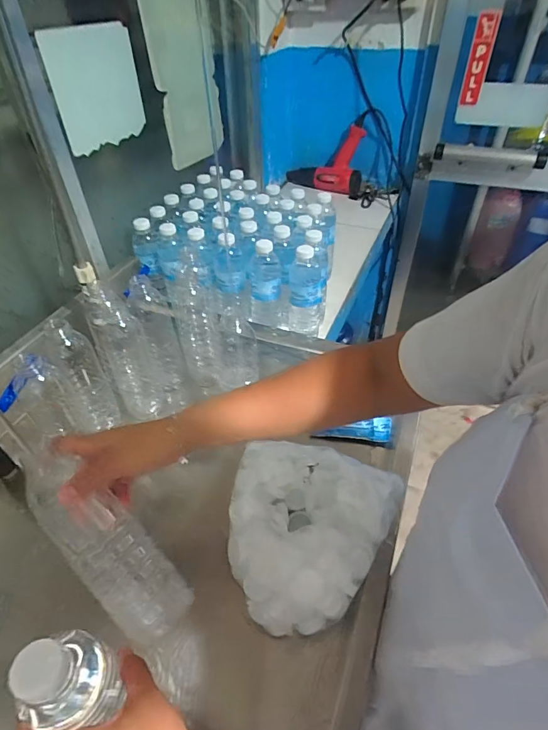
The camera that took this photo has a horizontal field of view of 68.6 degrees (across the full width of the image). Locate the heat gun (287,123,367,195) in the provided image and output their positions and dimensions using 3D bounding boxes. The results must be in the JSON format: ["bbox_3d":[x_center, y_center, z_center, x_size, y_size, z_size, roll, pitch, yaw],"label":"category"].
[{"bbox_3d":[0.175,-0.693,1.368,0.266,0.186,0.107,24,49,24],"label":"heat gun"}]

